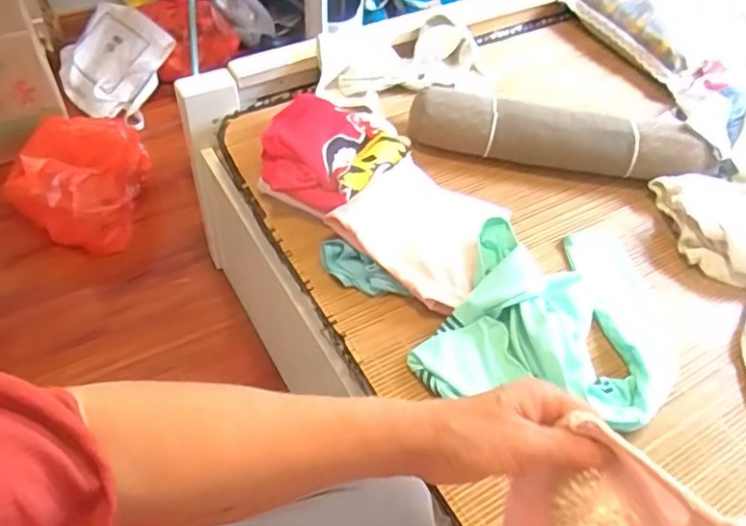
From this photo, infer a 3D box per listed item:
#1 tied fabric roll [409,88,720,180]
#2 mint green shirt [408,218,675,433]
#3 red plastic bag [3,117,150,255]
[{"bbox_3d":[0.314,-0.221,1.045,0.489,0.076,0.099,7,50,2],"label":"tied fabric roll"},{"bbox_3d":[0.250,0.043,0.849,0.333,0.088,0.328,7,50,2],"label":"mint green shirt"},{"bbox_3d":[-0.686,-0.194,1.414,0.254,0.221,0.236,16,51,9],"label":"red plastic bag"}]

